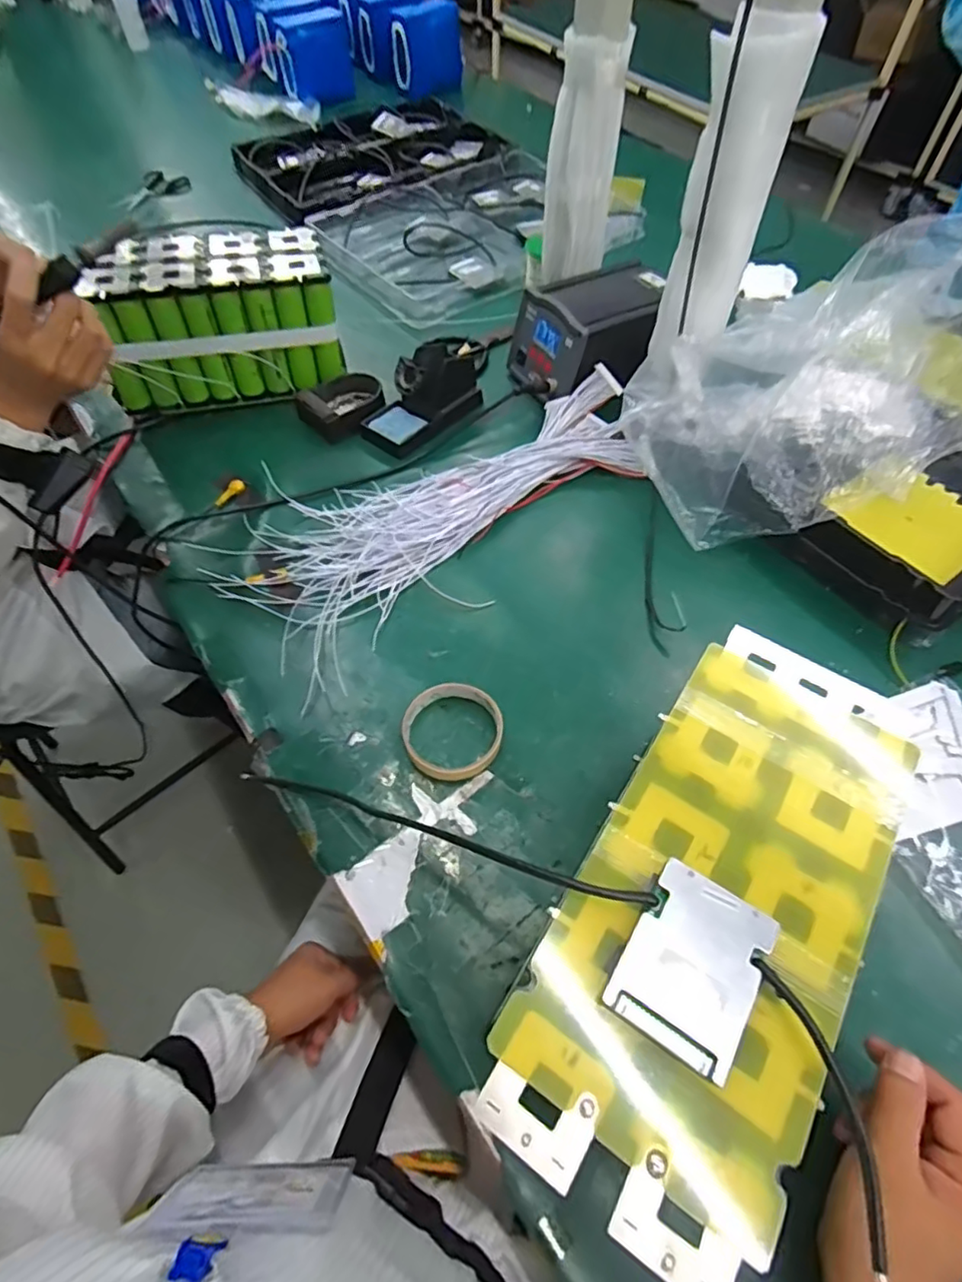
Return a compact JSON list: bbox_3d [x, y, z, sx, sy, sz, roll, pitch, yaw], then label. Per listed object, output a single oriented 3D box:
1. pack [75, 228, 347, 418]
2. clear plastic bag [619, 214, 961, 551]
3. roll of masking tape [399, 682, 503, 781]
[{"bbox_3d":[-0.329,-0.411,0.767,0.277,0.148,0.146,-12,59,-6],"label":"pack"},{"bbox_3d":[0.304,-0.235,0.546,0.313,0.231,0.186,-1,58,1],"label":"clear plastic bag"},{"bbox_3d":[-0.025,0.077,0.515,0.085,0.017,0.081,-1,58,1],"label":"roll of masking tape"}]

